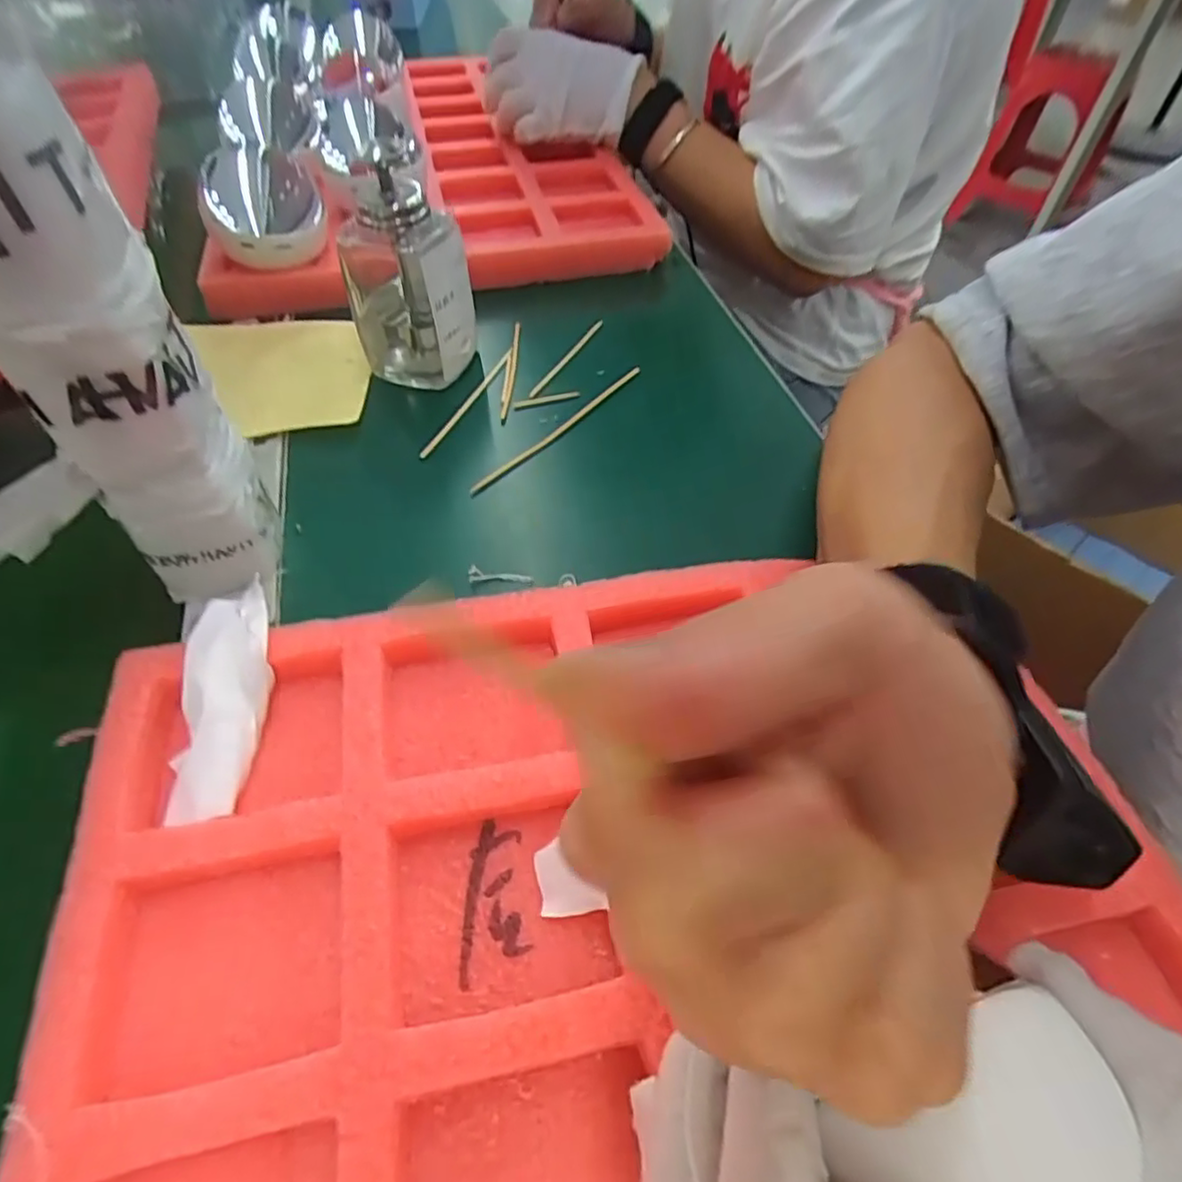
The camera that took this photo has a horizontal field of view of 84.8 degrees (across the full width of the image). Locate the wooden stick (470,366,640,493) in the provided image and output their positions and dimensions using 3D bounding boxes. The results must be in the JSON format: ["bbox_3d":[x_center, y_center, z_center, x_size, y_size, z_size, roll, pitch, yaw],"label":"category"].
[{"bbox_3d":[-0.016,-0.096,0.373,0.006,0.005,0.137,36,59,25],"label":"wooden stick"}]

